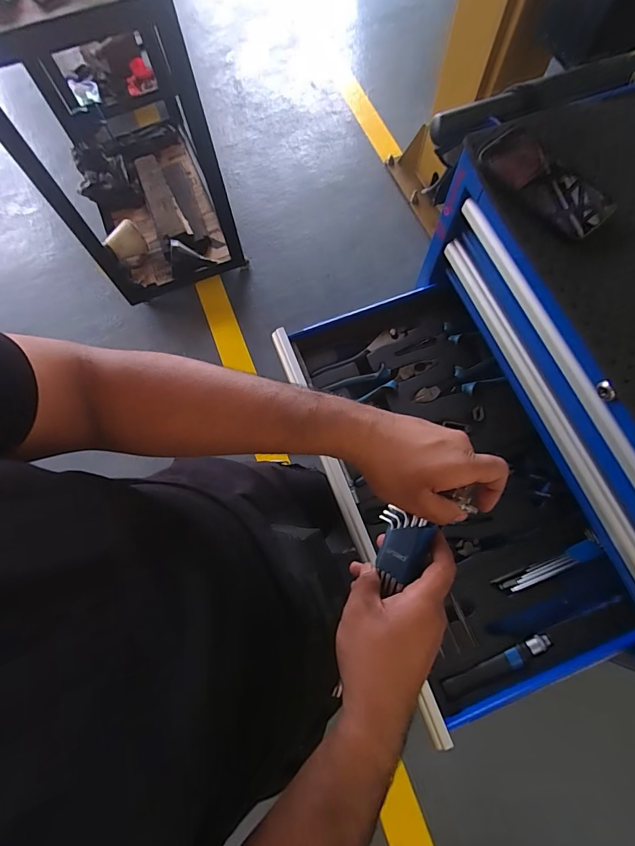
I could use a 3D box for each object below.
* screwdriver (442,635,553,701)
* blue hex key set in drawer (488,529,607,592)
[{"bbox_3d":[0.237,0.322,0.526,0.155,0.023,0.022,-21,73,-9],"label":"screwdriver"},{"bbox_3d":[0.327,0.201,0.557,0.163,0.015,0.031,-24,73,-6],"label":"blue hex key set in drawer"}]

